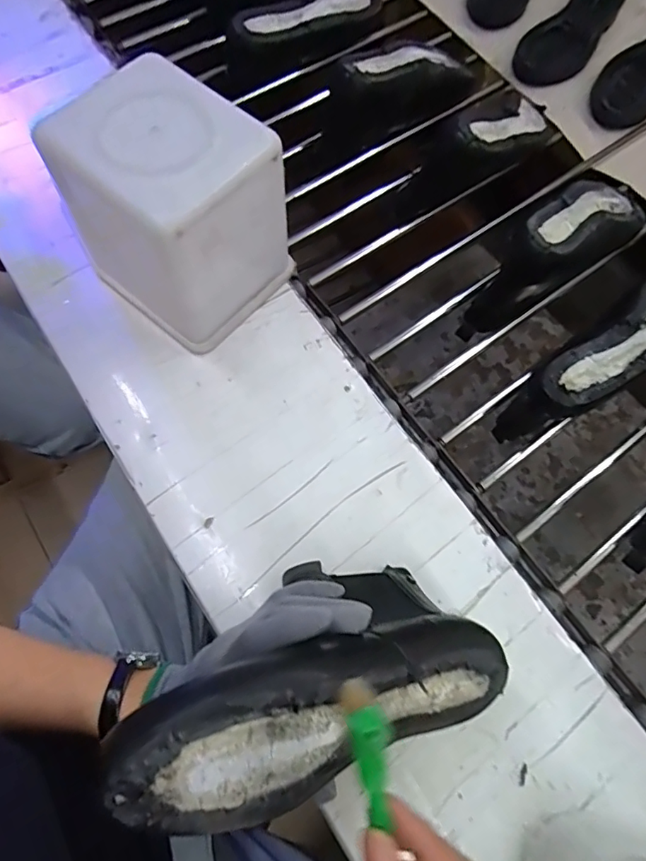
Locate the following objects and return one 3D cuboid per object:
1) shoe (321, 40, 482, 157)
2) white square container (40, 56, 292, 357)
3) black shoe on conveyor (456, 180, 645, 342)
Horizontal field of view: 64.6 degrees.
[{"bbox_3d":[0.102,-0.440,0.634,0.237,0.084,0.079,-29,73,-13],"label":"shoe"},{"bbox_3d":[-0.128,-0.184,0.445,0.149,0.171,0.127,35,71,11],"label":"white square container"},{"bbox_3d":[0.253,-0.204,0.556,0.233,0.094,0.074,-33,75,-13],"label":"black shoe on conveyor"}]

